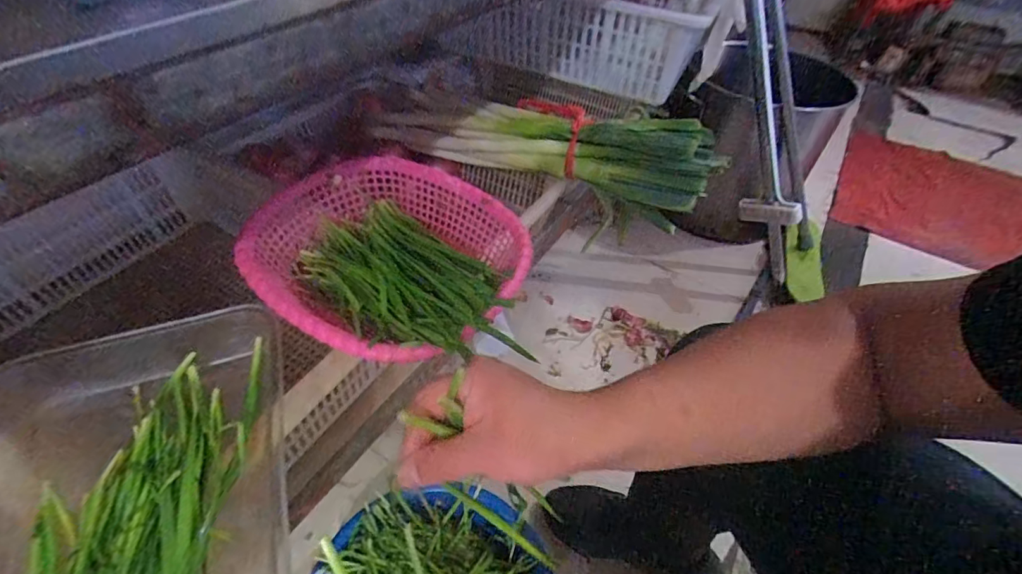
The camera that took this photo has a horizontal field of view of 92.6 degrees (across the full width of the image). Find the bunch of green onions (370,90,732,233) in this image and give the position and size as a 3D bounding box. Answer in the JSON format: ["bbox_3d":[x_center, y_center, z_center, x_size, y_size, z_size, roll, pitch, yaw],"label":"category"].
[{"bbox_3d":[0.041,-0.242,0.786,0.539,0.124,0.122,23,49,18],"label":"bunch of green onions"}]

